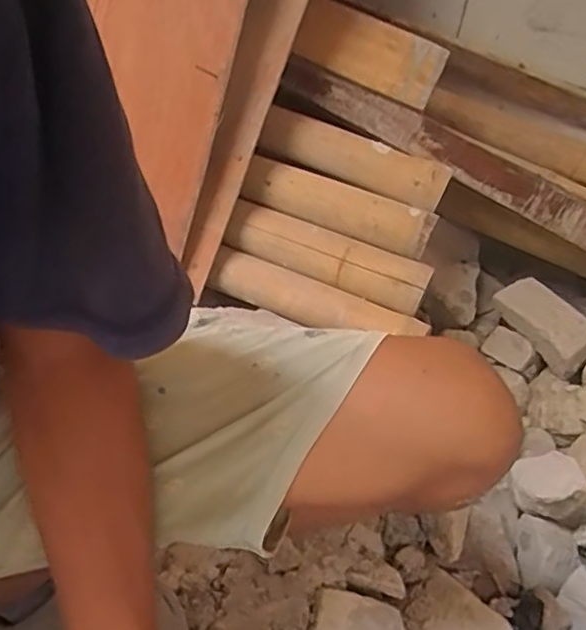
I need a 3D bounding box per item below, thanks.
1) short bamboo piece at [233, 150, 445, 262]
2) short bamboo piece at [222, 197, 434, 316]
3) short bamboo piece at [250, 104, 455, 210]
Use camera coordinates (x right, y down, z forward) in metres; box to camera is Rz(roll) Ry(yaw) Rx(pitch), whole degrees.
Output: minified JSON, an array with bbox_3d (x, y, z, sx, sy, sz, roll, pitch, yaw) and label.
[{"bbox_3d":[0.058,-0.158,0.894,0.302,0.048,0.063,22,42,17],"label":"short bamboo piece"},{"bbox_3d":[0.046,-0.086,0.885,0.311,0.053,0.059,21,42,17],"label":"short bamboo piece"},{"bbox_3d":[0.087,-0.231,0.900,0.280,0.026,0.076,26,79,18],"label":"short bamboo piece"}]

